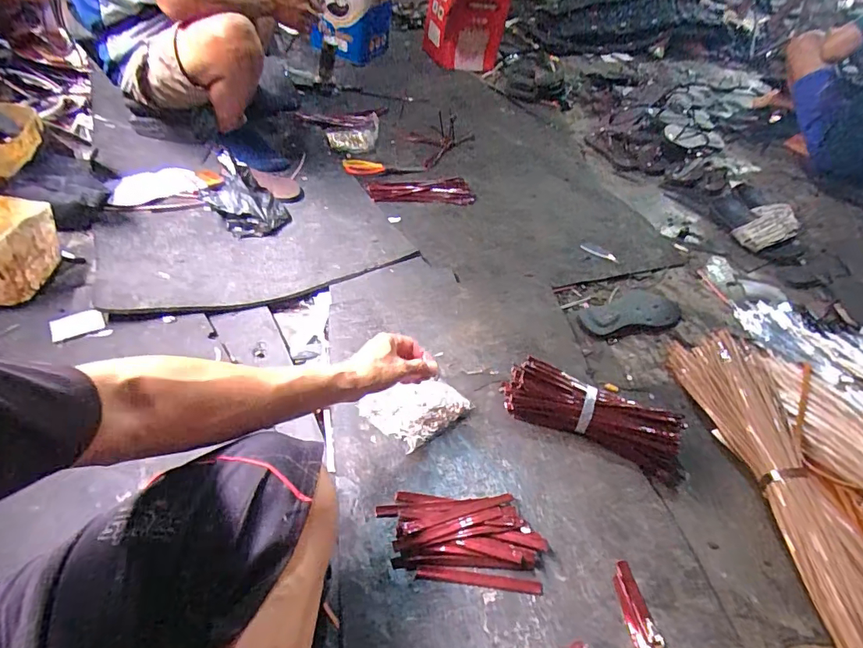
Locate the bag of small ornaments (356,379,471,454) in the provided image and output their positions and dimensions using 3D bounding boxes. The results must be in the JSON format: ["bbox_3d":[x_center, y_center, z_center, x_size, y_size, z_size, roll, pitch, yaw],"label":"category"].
[{"bbox_3d":[-0.024,0.127,0.711,0.137,0.027,0.098,-31,55,-32],"label":"bag of small ornaments"}]

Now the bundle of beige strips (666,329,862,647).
[{"bbox_3d":[0.524,0.231,0.683,0.135,0.053,0.545,-1,45,-7],"label":"bundle of beige strips"}]

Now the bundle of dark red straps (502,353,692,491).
[{"bbox_3d":[0.245,0.137,0.700,0.279,0.066,0.077,22,47,16],"label":"bundle of dark red straps"}]

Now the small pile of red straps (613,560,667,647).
[{"bbox_3d":[0.239,0.349,0.517,0.035,0.005,0.158,-2,45,-8],"label":"small pile of red straps"}]

